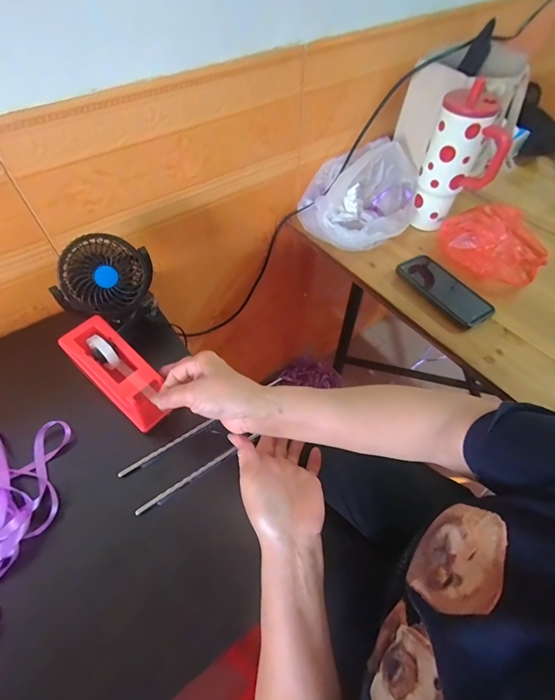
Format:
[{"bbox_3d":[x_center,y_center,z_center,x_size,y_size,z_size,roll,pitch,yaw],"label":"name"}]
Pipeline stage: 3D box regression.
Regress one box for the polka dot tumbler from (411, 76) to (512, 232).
[{"bbox_3d":[0.314,-0.319,0.610,0.115,0.205,0.076,21,57,14],"label":"polka dot tumbler"}]

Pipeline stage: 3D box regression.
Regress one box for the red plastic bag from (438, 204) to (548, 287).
[{"bbox_3d":[0.406,-0.203,0.643,0.185,0.048,0.177,-33,61,-22],"label":"red plastic bag"}]

